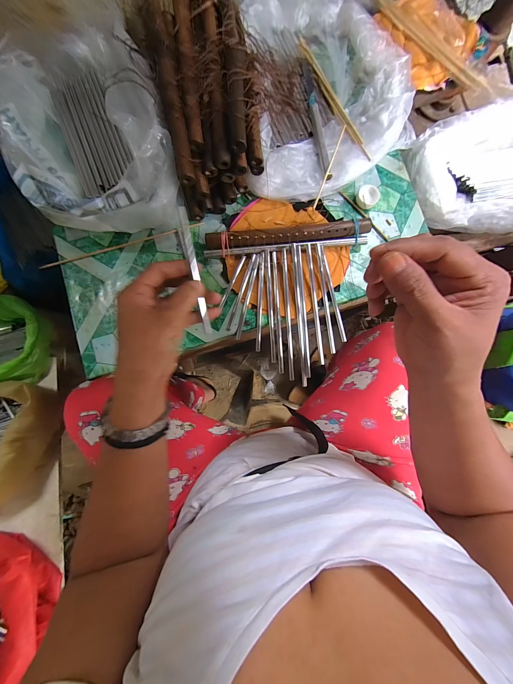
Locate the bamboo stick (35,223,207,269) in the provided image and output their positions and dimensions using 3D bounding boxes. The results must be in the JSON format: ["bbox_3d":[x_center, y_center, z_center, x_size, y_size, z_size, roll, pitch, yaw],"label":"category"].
[{"bbox_3d":[-0.200,-0.145,0.382,0.247,0.008,0.010,-15,86,-2],"label":"bamboo stick"}]

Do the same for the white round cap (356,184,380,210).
[{"bbox_3d":[0.163,-0.213,0.377,0.031,0.013,0.031,0,85,-1],"label":"white round cap"}]

